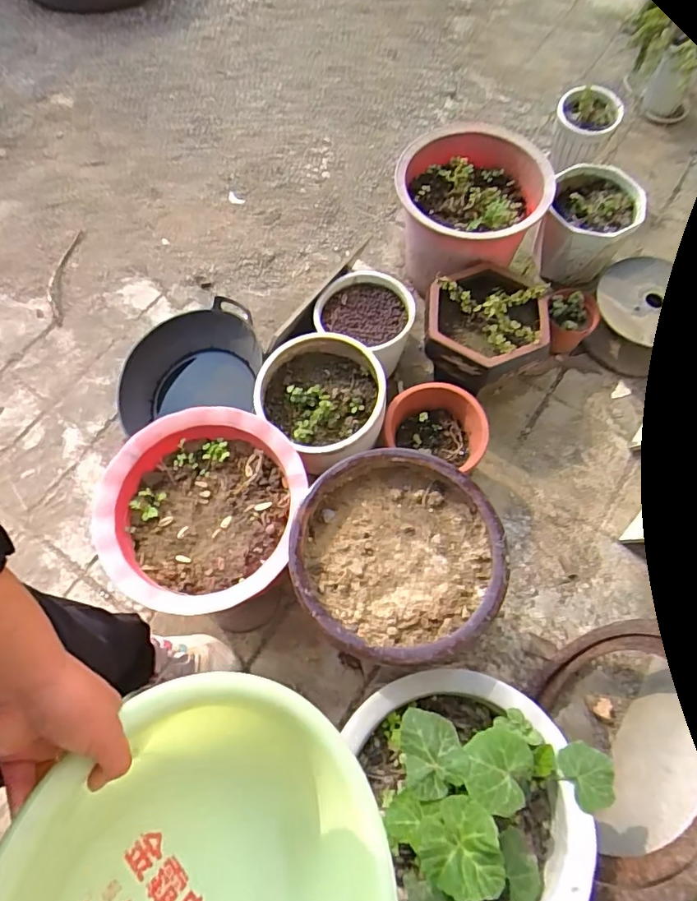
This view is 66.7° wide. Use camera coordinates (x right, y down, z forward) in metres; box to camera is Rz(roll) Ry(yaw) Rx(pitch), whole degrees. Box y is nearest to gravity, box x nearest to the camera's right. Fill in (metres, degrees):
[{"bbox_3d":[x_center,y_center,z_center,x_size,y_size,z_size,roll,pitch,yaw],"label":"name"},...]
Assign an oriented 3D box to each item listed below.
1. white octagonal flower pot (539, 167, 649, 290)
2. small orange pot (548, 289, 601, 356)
[{"bbox_3d":[0.671,-0.633,1.496,0.224,0.199,0.288,19,70,4],"label":"white octagonal flower pot"},{"bbox_3d":[0.571,-0.332,1.383,0.123,0.138,0.141,26,70,6],"label":"small orange pot"}]

